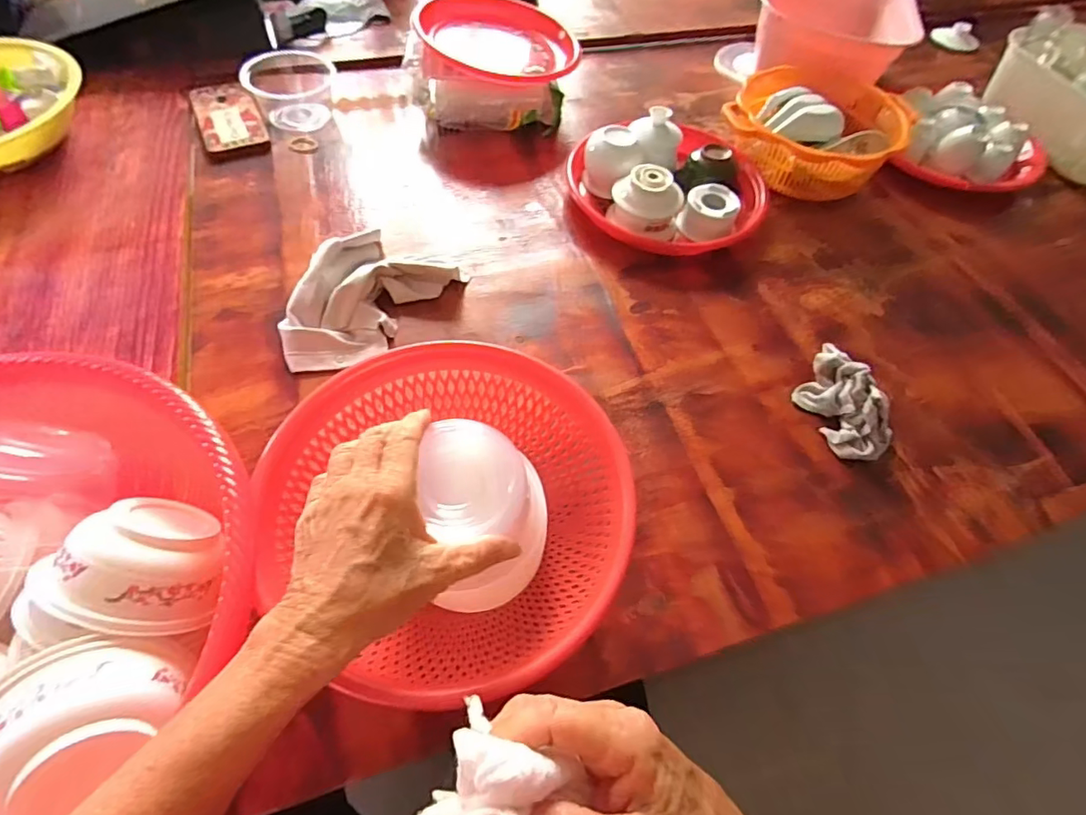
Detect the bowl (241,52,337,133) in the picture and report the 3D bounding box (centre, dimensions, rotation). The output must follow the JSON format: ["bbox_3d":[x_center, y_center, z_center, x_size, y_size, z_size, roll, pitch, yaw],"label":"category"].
[{"bbox_3d":[-0.337,-0.434,0.732,0.111,0.063,0.114,2,58,-2],"label":"bowl"}]

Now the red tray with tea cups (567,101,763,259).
[{"bbox_3d":[0.173,-0.288,0.678,0.235,0.068,0.216,-23,62,-16],"label":"red tray with tea cups"}]

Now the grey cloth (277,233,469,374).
[{"bbox_3d":[-0.186,-0.115,0.555,0.111,0.045,0.193,32,62,16],"label":"grey cloth"}]

